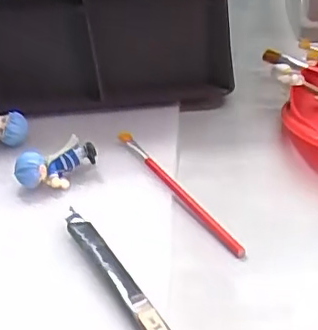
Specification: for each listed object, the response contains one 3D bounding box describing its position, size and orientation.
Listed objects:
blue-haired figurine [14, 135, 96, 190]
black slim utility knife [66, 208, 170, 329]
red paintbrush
[{"bbox_3d":[-0.078,0.000,0.453,0.061,0.021,0.030,-14,34,-9],"label":"blue-haired figurine"},{"bbox_3d":[-0.028,0.067,0.364,0.012,0.015,0.128,-22,36,-21],"label":"black slim utility knife"},{"bbox_3d":[0.011,0.016,0.429,0.008,0.012,0.165,-22,36,-20],"label":"red paintbrush"}]

